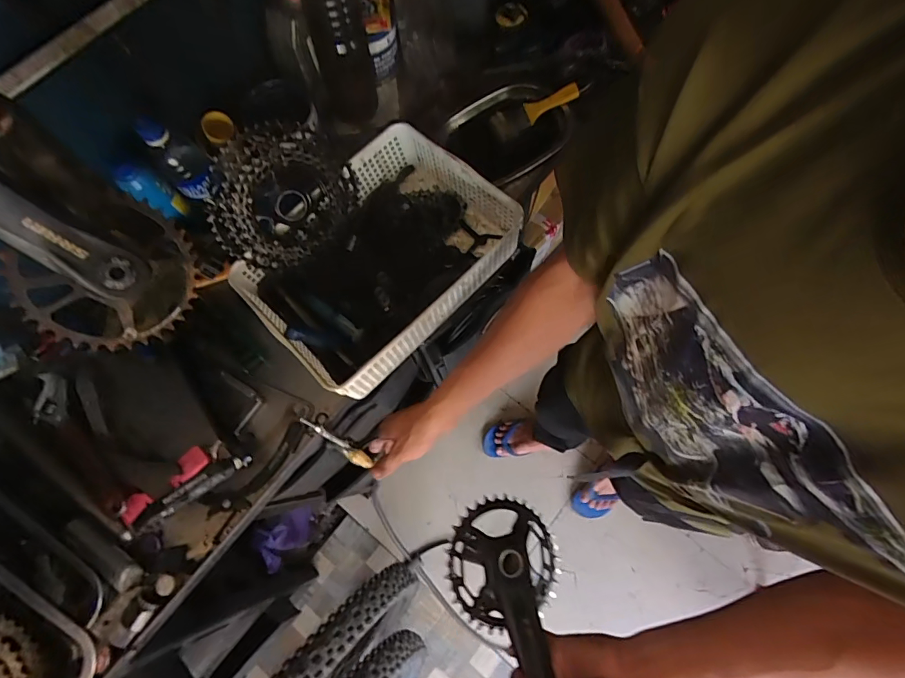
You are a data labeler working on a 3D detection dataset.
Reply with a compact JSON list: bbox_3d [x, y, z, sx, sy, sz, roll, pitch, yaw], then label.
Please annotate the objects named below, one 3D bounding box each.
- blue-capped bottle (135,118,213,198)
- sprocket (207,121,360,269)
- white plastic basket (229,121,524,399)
[{"bbox_3d":[-0.372,-0.250,0.599,0.049,0.109,0.059,-7,73,1],"label":"blue-capped bottle"},{"bbox_3d":[-0.229,-0.190,0.591,0.191,0.170,0.042,-42,49,-10],"label":"sprocket"},{"bbox_3d":[-0.105,-0.115,0.596,0.328,0.108,0.258,-43,76,-9],"label":"white plastic basket"}]

